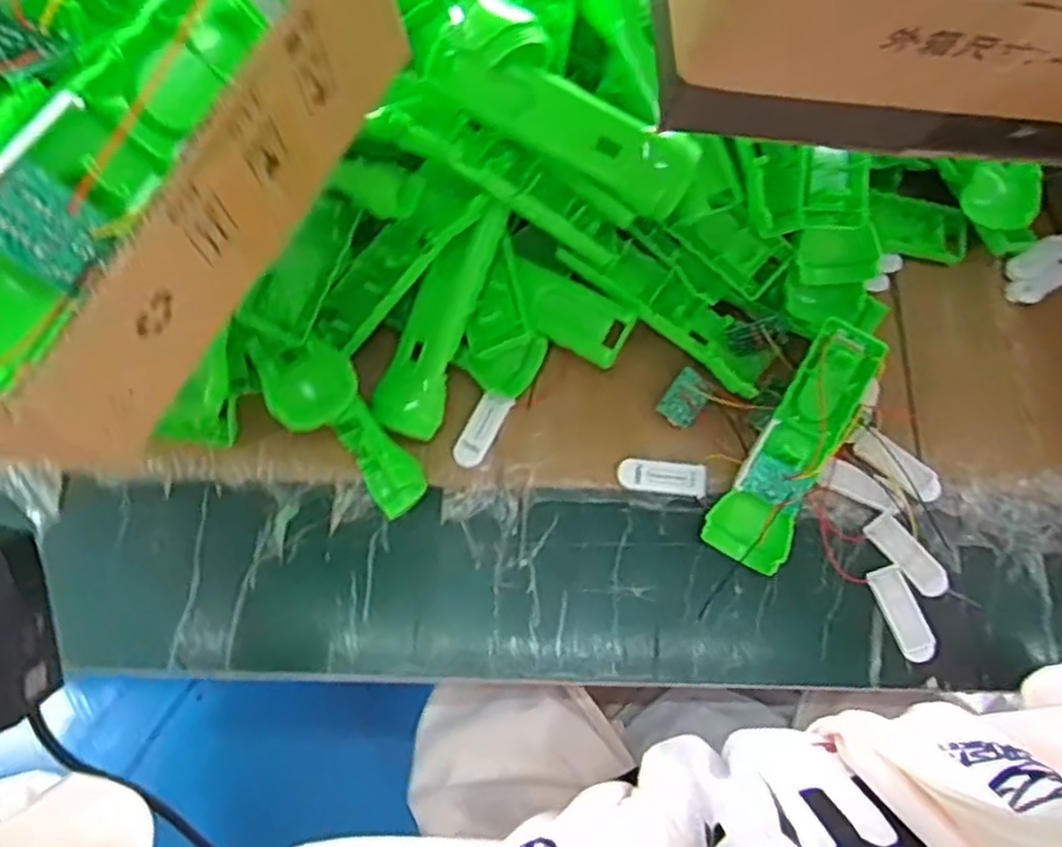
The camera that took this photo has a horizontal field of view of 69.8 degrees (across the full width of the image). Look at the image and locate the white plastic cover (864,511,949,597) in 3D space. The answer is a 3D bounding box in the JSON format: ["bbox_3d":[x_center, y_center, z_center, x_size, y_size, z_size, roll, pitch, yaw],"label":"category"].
[{"bbox_3d":[0.240,0.084,0.485,0.022,0.010,0.058,-36,73,-13],"label":"white plastic cover"}]

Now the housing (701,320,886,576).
[{"bbox_3d":[0.171,0.014,0.484,0.049,0.038,0.163,31,87,12],"label":"housing"}]

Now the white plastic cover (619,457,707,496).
[{"bbox_3d":[0.087,0.034,0.502,0.057,0.009,0.022,7,69,3],"label":"white plastic cover"}]

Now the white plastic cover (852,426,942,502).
[{"bbox_3d":[0.240,0.026,0.496,0.023,0.017,0.062,-42,74,-14],"label":"white plastic cover"}]

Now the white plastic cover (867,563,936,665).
[{"bbox_3d":[0.232,0.118,0.474,0.021,0.004,0.058,-24,73,12],"label":"white plastic cover"}]

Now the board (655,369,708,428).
[{"bbox_3d":[0.104,-0.016,0.511,0.025,0.004,0.036,39,101,3],"label":"board"}]

